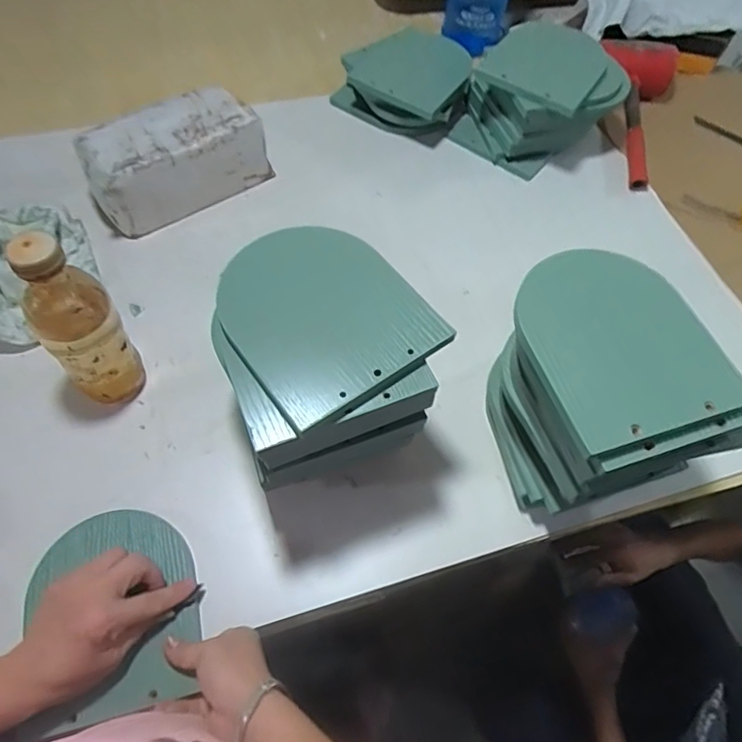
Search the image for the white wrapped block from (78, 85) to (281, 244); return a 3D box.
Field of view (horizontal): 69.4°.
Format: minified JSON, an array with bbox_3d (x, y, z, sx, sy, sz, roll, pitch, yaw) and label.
[{"bbox_3d":[-0.260,-0.279,0.711,0.226,0.098,0.101,-35,68,-19],"label":"white wrapped block"}]

